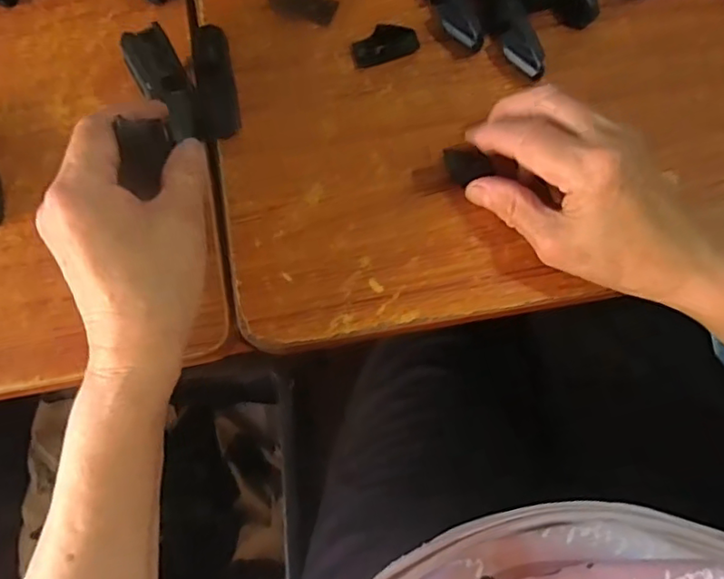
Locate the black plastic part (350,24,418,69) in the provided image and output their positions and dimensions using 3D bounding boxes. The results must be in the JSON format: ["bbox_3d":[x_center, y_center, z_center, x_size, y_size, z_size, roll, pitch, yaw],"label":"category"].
[{"bbox_3d":[0.014,-0.156,0.367,0.042,0.008,0.023,-19,79,-5],"label":"black plastic part"}]

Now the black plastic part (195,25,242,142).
[{"bbox_3d":[-0.090,-0.131,0.360,0.021,0.022,0.073,-8,78,-3],"label":"black plastic part"}]

